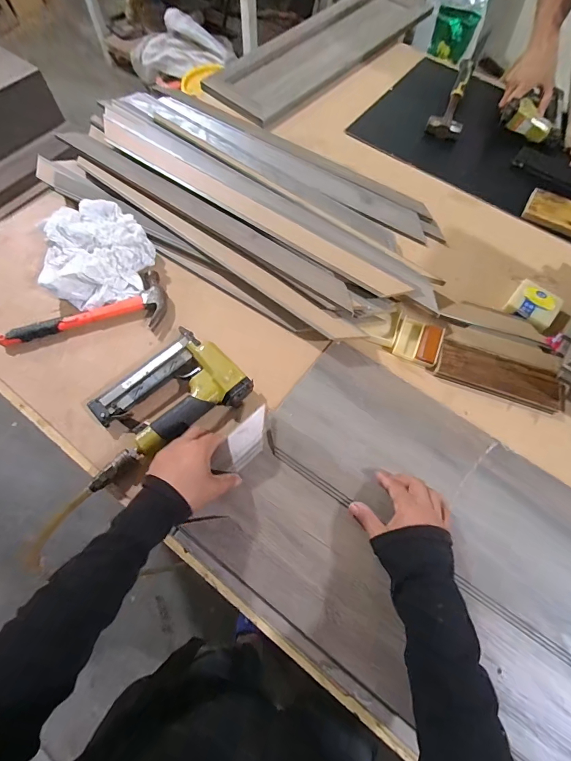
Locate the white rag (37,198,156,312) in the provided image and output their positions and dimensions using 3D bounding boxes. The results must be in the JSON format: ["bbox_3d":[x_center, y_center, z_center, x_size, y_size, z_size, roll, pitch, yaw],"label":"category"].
[{"bbox_3d":[-0.319,-0.213,0.619,0.175,0.065,0.196,-30,70,-14],"label":"white rag"}]

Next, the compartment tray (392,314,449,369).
[{"bbox_3d":[0.217,-0.065,0.596,0.067,0.016,0.076,23,67,9],"label":"compartment tray"}]

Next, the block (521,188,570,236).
[{"bbox_3d":[0.538,-0.311,0.698,0.151,0.017,0.075,31,69,11],"label":"block"}]

